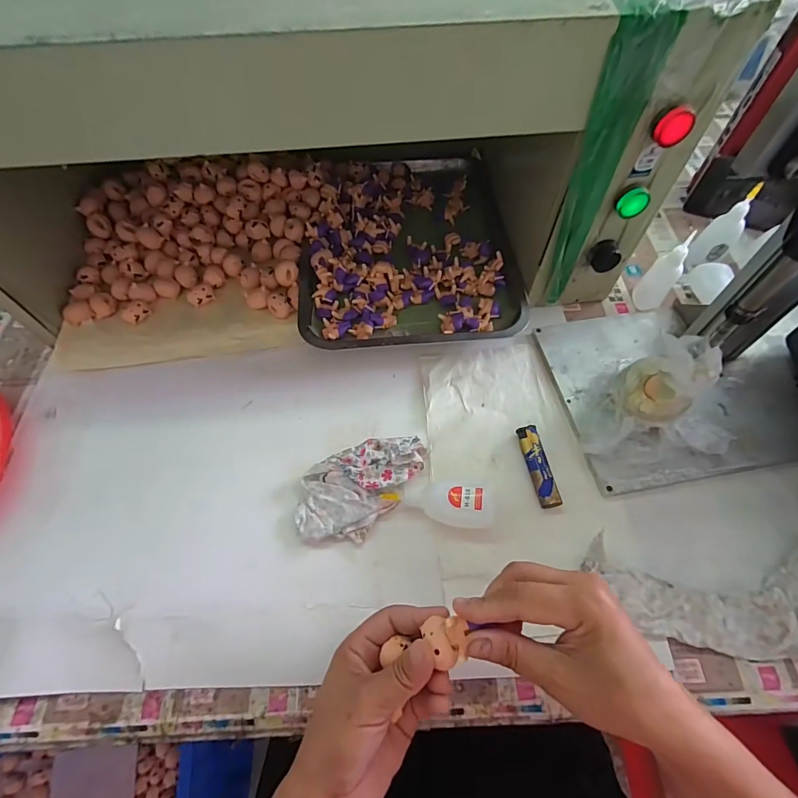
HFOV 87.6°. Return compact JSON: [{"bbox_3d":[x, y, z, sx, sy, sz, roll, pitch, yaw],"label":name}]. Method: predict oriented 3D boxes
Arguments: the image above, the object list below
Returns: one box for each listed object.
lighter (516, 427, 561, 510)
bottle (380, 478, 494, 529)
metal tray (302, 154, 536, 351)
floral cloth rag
[{"bbox_3d":[0.136,0.064,0.405,0.020,0.013,0.081,-8,62,-4],"label":"lighter"},{"bbox_3d":[0.036,0.094,0.380,0.095,0.025,0.042,2,62,2],"label":"bottle"},{"bbox_3d":[0.012,-0.208,0.539,0.256,0.041,0.338,-3,62,-1],"label":"metal tray"},{"bbox_3d":[-0.037,0.078,0.398,0.077,0.018,0.135,40,69,19],"label":"floral cloth rag"}]

